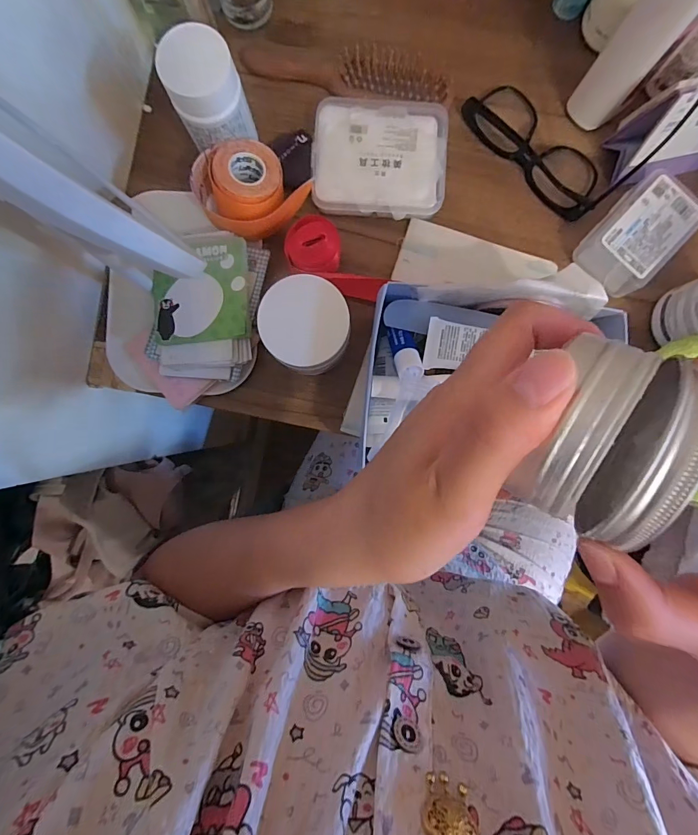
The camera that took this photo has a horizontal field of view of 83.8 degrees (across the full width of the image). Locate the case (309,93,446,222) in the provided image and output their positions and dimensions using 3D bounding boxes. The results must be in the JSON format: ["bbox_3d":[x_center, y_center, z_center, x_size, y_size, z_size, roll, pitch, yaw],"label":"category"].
[{"bbox_3d":[0.026,-0.225,0.339,0.114,0.021,0.093,6,89,0],"label":"case"}]

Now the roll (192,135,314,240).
[{"bbox_3d":[-0.079,-0.188,0.325,0.081,0.059,0.065,-37,89,0],"label":"roll"}]

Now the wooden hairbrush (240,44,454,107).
[{"bbox_3d":[-0.004,-0.298,0.337,0.185,0.029,0.042,16,89,0],"label":"wooden hairbrush"}]

